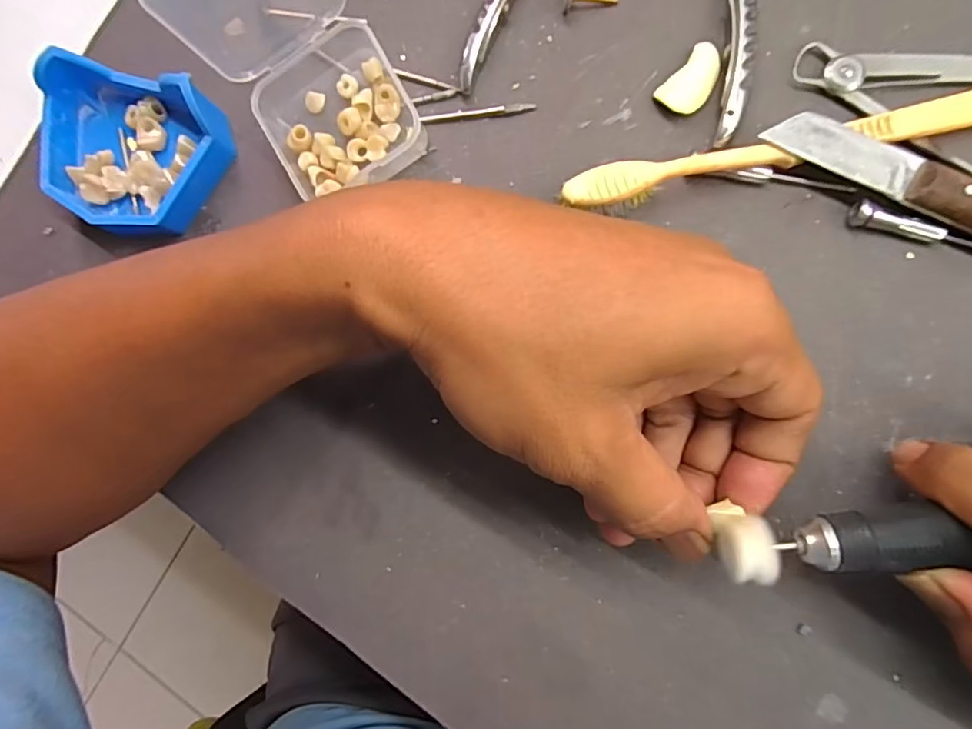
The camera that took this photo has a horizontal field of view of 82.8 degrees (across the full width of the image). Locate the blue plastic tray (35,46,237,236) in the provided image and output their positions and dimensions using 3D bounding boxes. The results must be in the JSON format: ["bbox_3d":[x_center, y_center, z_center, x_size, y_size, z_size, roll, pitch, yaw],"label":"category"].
[{"bbox_3d":[-0.151,-0.090,0.233,0.080,0.024,0.065,17,90,9],"label":"blue plastic tray"}]

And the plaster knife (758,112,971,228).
[{"bbox_3d":[0.168,-0.050,0.185,0.148,0.016,0.016,29,91,9],"label":"plaster knife"}]

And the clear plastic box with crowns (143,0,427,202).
[{"bbox_3d":[-0.083,-0.130,0.222,0.067,0.029,0.133,-33,83,5],"label":"clear plastic box with crowns"}]

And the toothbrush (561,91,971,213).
[{"bbox_3d":[0.119,-0.079,0.194,0.183,0.017,0.014,-12,85,8],"label":"toothbrush"}]

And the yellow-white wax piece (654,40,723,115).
[{"bbox_3d":[0.078,-0.107,0.206,0.015,0.004,0.026,42,93,8],"label":"yellow-white wax piece"}]

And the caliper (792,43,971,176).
[{"bbox_3d":[0.160,-0.087,0.196,0.096,0.006,0.053,8,88,9],"label":"caliper"}]

